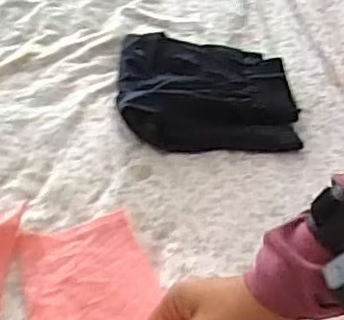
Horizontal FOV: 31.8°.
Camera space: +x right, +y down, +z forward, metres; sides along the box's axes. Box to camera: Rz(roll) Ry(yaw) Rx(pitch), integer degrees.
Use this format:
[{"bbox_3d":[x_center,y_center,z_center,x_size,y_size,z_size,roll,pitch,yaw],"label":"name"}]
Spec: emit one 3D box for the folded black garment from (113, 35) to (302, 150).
[{"bbox_3d":[0.048,-0.108,0.831,0.244,0.035,0.260,1,39,-7],"label":"folded black garment"}]

